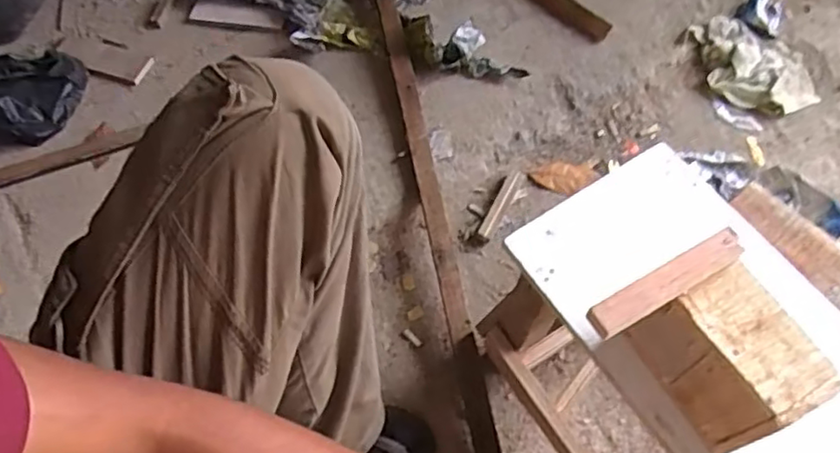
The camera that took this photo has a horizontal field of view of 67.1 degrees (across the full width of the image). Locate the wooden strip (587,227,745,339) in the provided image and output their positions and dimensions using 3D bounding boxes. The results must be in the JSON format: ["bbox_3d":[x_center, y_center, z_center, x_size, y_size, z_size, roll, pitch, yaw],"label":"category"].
[{"bbox_3d":[0.187,0.044,0.480,0.136,0.017,0.023,-27,62,-14],"label":"wooden strip"}]

